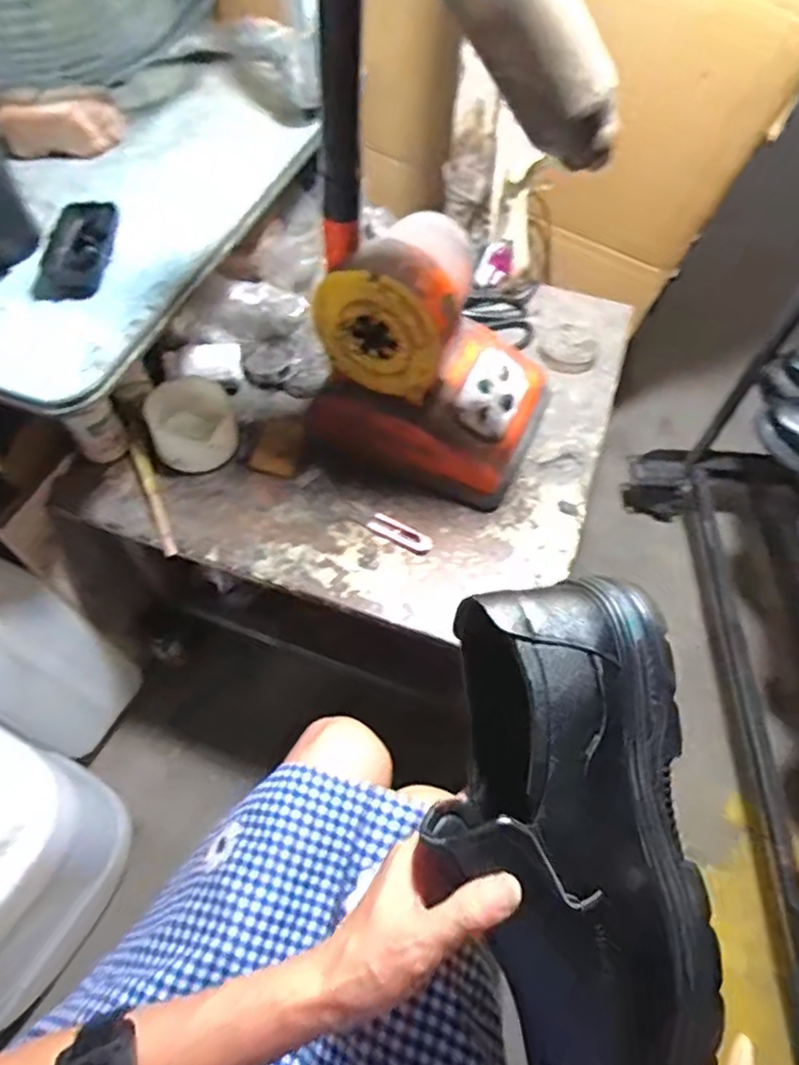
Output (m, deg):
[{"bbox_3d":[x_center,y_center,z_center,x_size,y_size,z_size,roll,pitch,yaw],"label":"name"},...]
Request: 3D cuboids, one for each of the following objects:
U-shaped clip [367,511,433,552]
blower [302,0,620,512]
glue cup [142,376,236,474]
[{"bbox_3d":[0.002,0.000,0.658,0.071,0.006,0.023,27,61,14],"label":"U-shaped clip"},{"bbox_3d":[0.046,-0.258,0.517,0.217,0.515,0.165,23,60,12],"label":"blower"},{"bbox_3d":[-0.231,-0.123,0.694,0.089,0.056,0.093,1,58,-2],"label":"glue cup"}]

